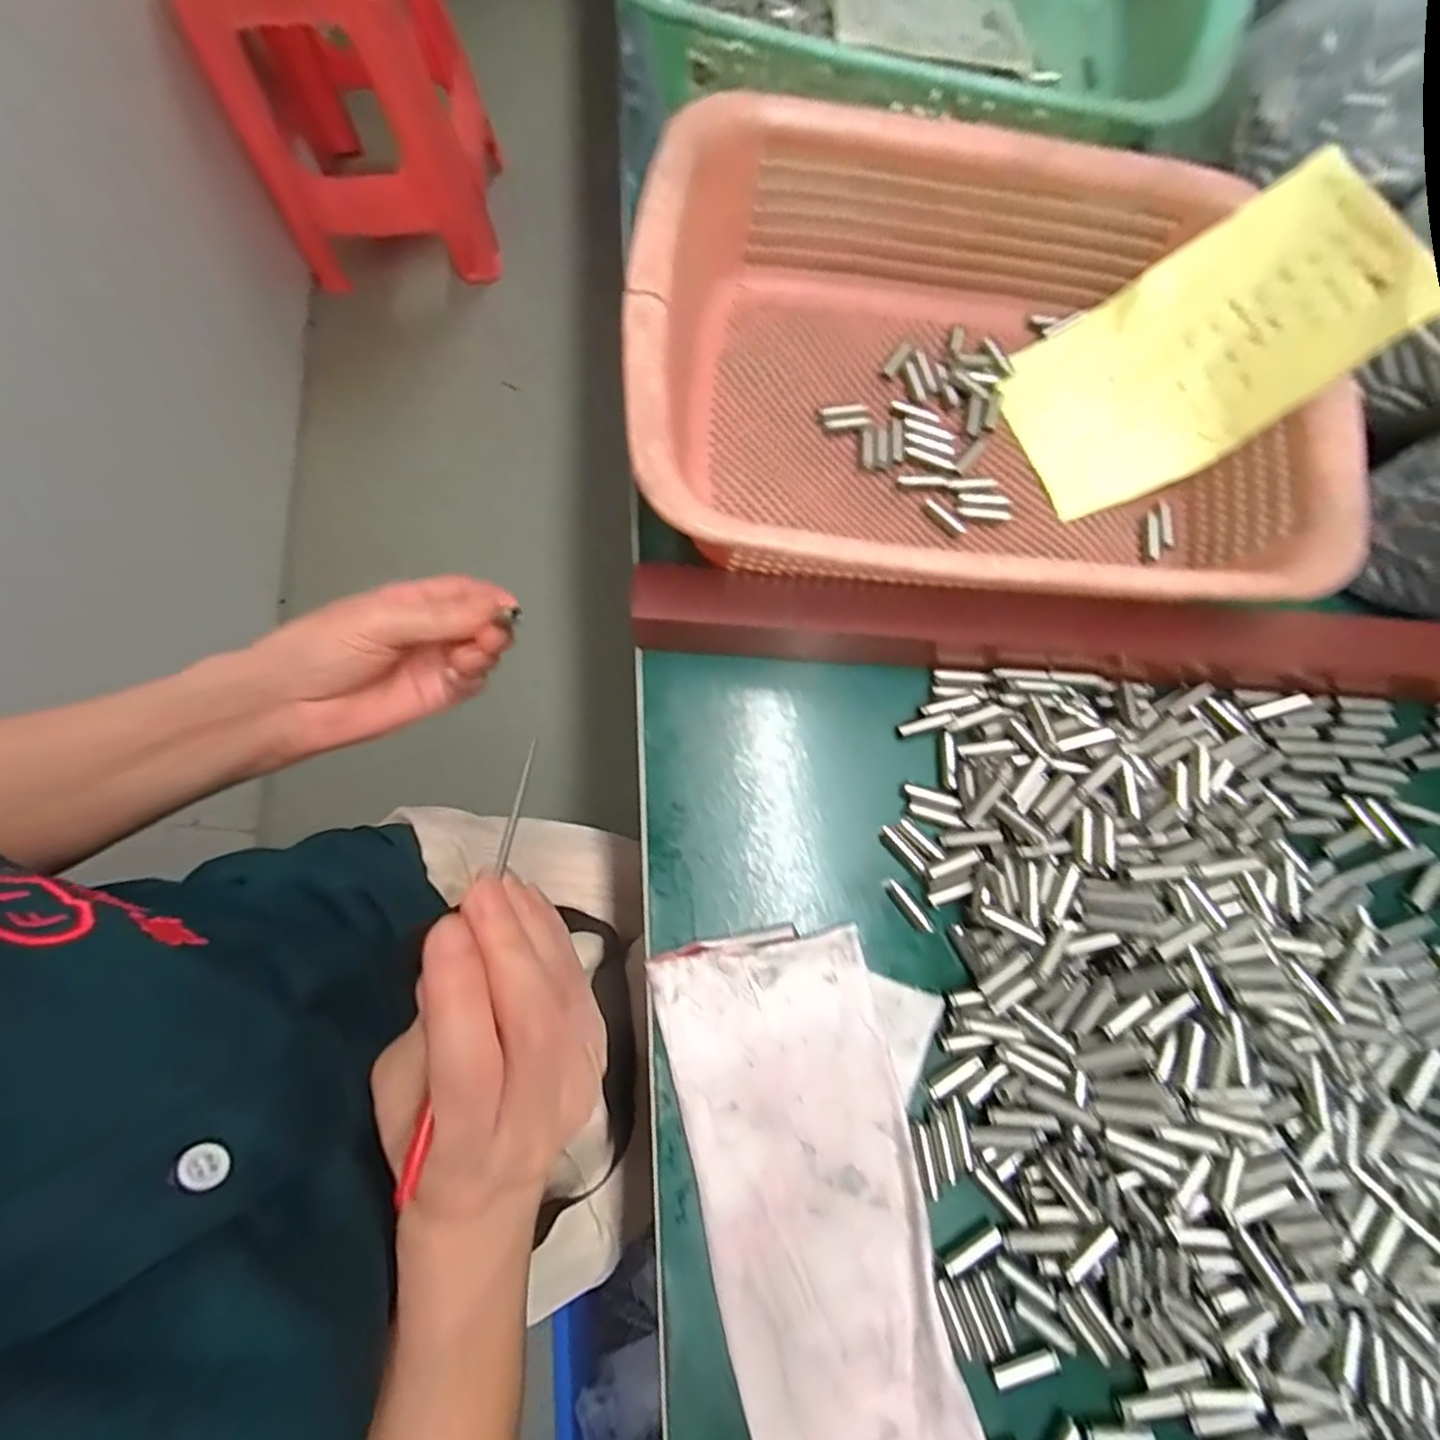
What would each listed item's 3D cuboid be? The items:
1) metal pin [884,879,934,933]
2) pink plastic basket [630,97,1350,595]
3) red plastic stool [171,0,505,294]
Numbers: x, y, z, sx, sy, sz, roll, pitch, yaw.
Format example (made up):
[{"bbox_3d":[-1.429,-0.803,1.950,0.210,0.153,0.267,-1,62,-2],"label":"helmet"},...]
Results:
[{"bbox_3d":[0.081,0.080,0.274,0.007,0.008,0.027,-38,79,-10],"label":"metal pin"},{"bbox_3d":[0.112,-0.153,0.292,0.285,0.091,0.221,5,75,1],"label":"pink plastic basket"},{"bbox_3d":[-0.651,-1.137,1.117,0.370,0.519,0.370,-10,77,-3],"label":"red plastic stool"}]

